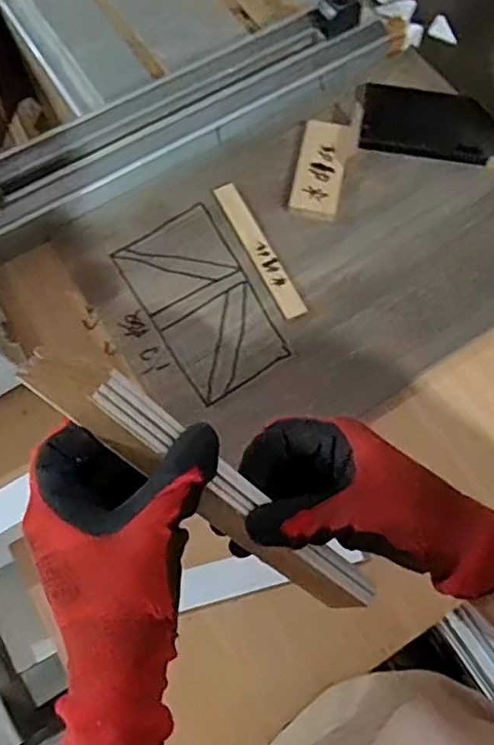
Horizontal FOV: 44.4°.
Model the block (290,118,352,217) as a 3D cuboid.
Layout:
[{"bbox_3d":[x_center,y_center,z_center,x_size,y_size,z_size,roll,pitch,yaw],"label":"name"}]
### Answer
[{"bbox_3d":[0.085,-0.232,0.685,0.053,0.011,0.121,11,69,5],"label":"block"}]

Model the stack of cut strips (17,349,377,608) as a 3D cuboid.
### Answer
[{"bbox_3d":[-0.019,0.068,0.345,0.244,0.028,0.032,42,78,-19],"label":"stack of cut strips"}]

